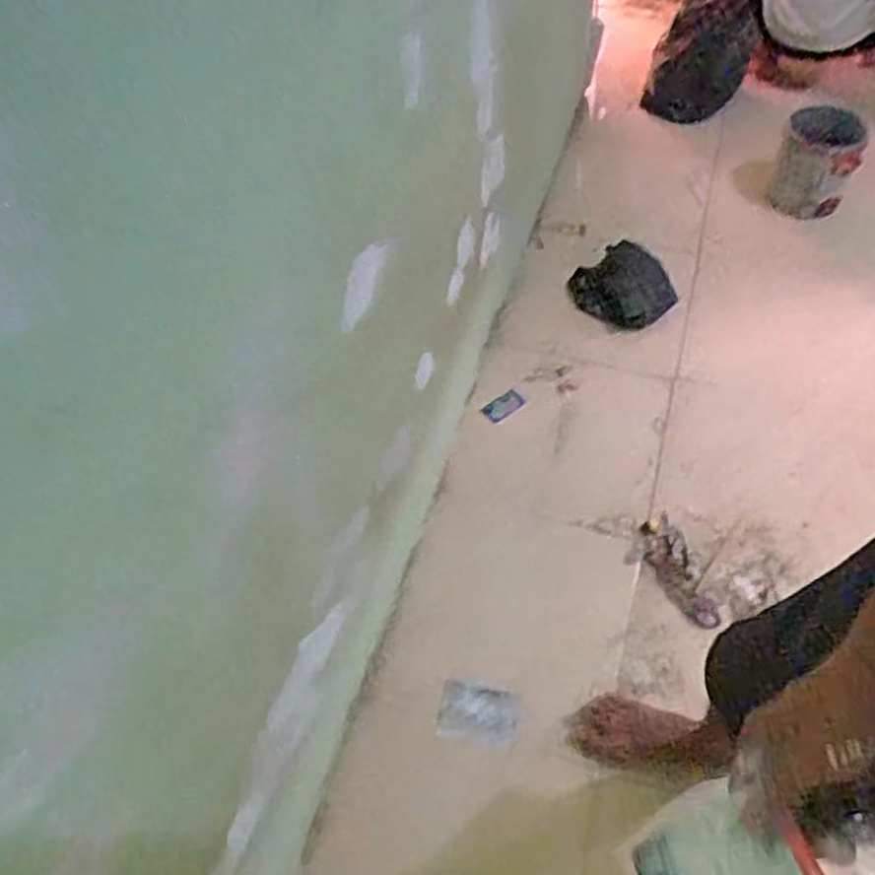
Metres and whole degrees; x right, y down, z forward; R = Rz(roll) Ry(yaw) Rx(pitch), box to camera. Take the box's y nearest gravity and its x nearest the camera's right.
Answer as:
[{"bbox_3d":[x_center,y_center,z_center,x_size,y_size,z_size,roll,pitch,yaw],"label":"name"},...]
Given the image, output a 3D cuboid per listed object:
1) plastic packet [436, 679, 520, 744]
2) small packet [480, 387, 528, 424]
[{"bbox_3d":[0.064,0.432,1.216,0.122,0.017,0.082,10,52,4],"label":"plastic packet"},{"bbox_3d":[0.138,-0.065,1.591,0.102,0.010,0.051,-35,61,-27],"label":"small packet"}]

